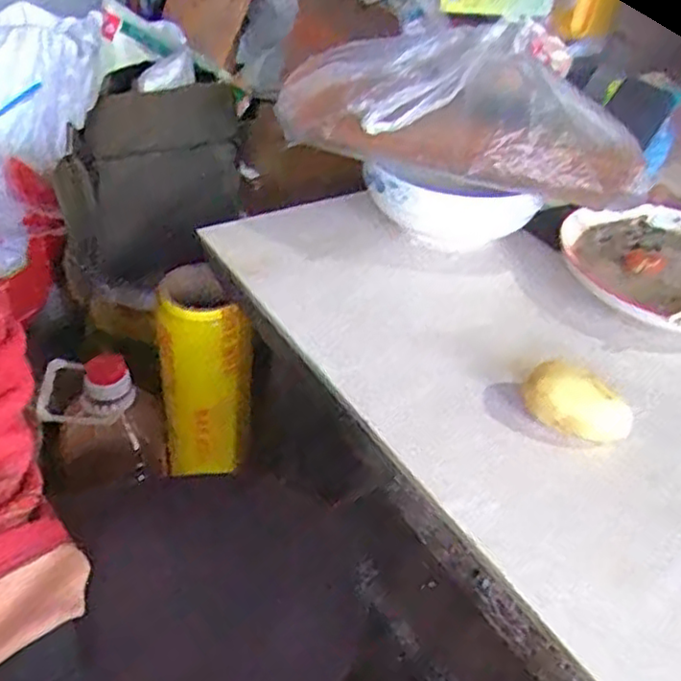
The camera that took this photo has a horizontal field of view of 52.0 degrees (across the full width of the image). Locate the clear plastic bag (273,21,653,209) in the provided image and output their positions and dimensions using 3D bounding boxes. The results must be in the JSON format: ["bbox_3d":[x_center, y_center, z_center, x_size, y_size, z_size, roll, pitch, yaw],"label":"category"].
[{"bbox_3d":[0.089,-0.203,0.608,0.344,0.111,0.116,25,42,22],"label":"clear plastic bag"}]

